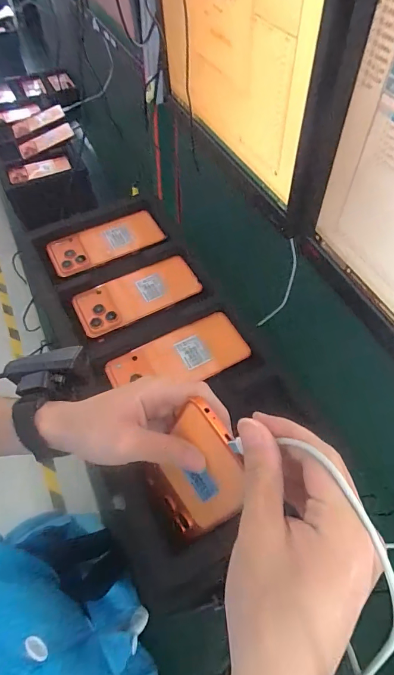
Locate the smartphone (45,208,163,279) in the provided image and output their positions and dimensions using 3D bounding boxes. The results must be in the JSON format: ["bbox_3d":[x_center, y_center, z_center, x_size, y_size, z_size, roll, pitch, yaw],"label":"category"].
[{"bbox_3d":[-0.135,-0.142,0.546,0.163,0.015,0.075,-22,60,-15],"label":"smartphone"}]

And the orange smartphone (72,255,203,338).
[{"bbox_3d":[-0.079,-0.058,0.493,0.162,0.008,0.073,-25,60,-17],"label":"orange smartphone"}]

